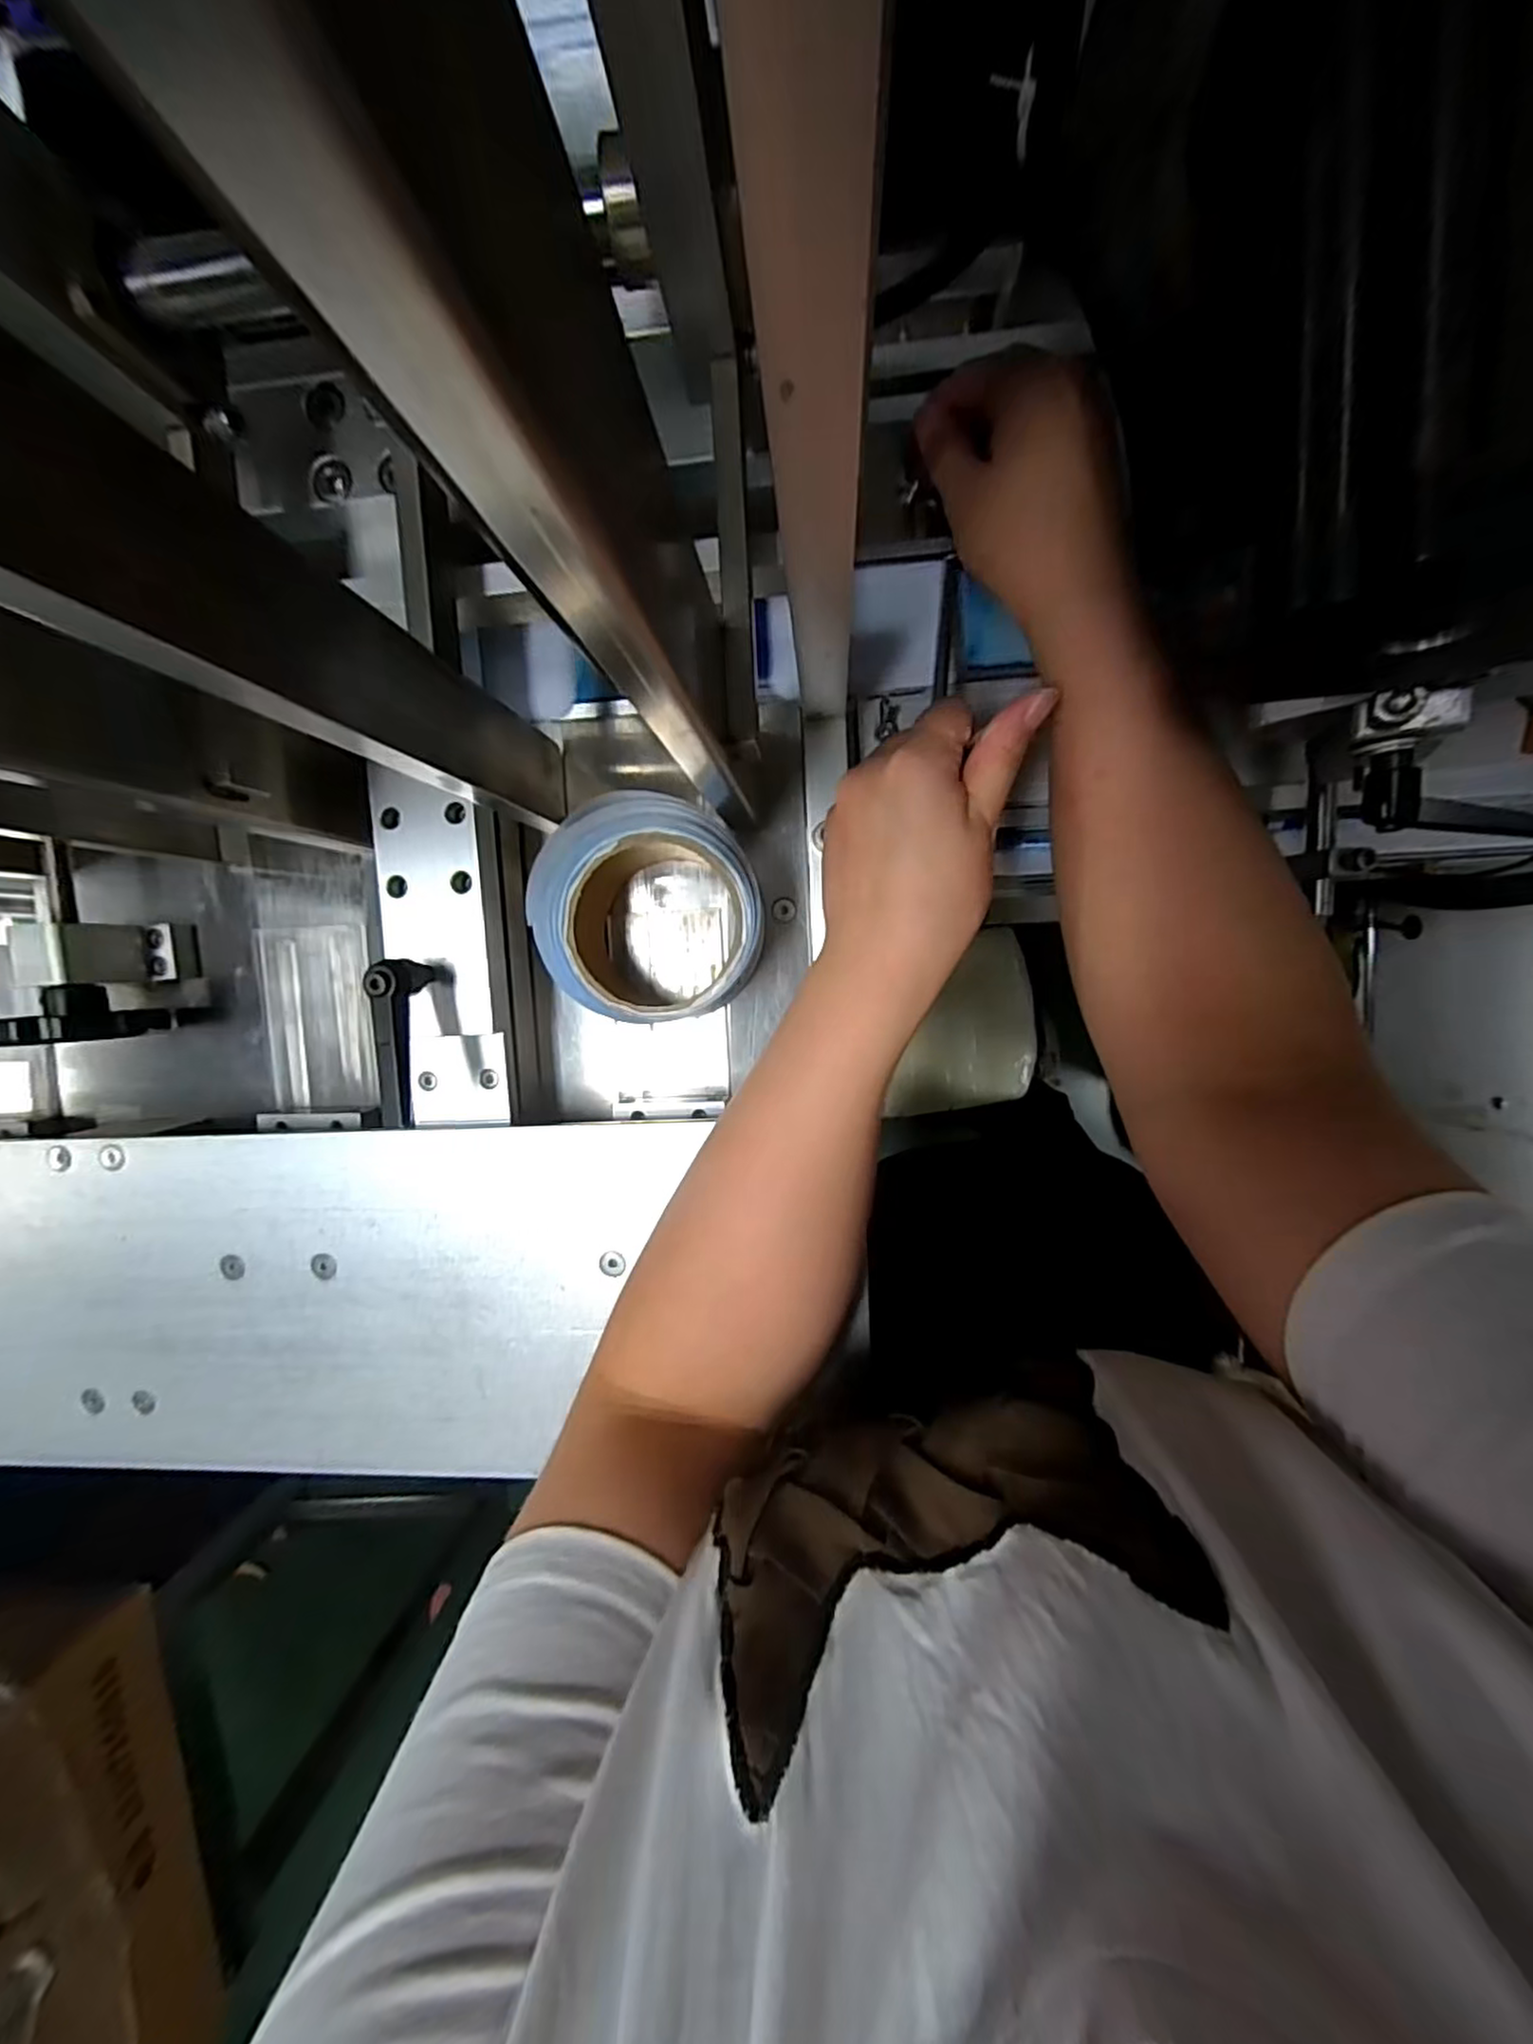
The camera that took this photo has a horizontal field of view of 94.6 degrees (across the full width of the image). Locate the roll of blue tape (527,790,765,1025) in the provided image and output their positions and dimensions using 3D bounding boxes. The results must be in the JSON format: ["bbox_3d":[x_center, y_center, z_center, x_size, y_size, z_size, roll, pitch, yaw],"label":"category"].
[{"bbox_3d":[-0.057,-0.050,0.347,0.101,0.050,0.093,0,95,6],"label":"roll of blue tape"}]

